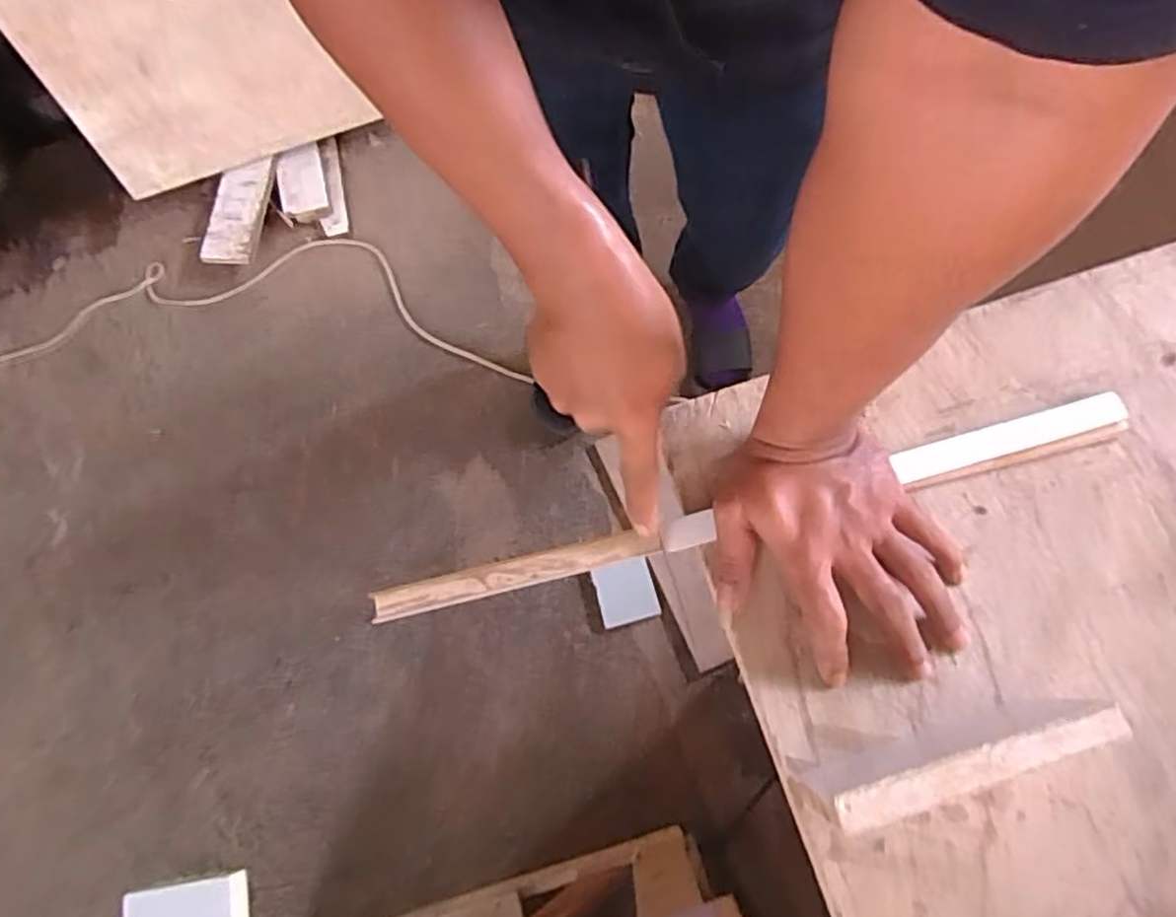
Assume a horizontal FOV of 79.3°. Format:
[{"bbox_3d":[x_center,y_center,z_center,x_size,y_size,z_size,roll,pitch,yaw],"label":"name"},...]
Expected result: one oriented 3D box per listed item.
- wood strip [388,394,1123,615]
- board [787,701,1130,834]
[{"bbox_3d":[0.103,0.034,0.460,0.491,0.013,0.027,-16,74,0],"label":"wood strip"},{"bbox_3d":[0.187,0.158,0.372,0.141,0.090,0.022,-16,72,-1],"label":"board"}]

